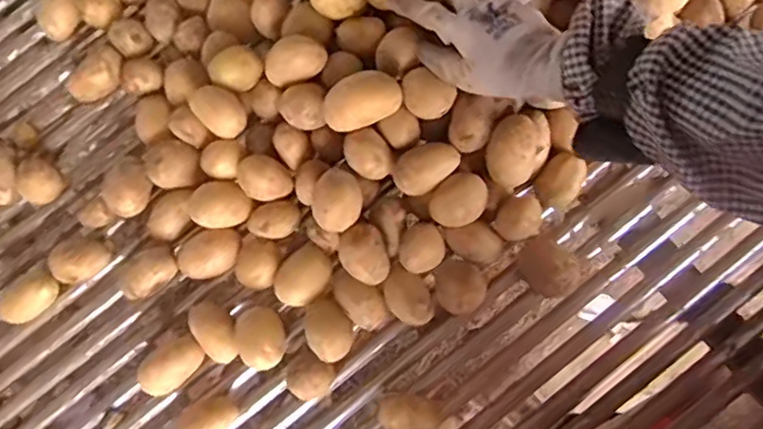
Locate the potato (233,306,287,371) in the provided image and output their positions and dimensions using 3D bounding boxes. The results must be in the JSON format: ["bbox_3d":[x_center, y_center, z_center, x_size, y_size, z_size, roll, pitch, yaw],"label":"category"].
[{"bbox_3d":[-0.119,0.123,0.618,0.043,0.046,0.061,-15,78,-2],"label":"potato"}]

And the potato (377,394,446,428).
[{"bbox_3d":[0.028,0.192,0.599,0.061,0.042,0.035,-1,78,1],"label":"potato"}]

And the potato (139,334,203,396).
[{"bbox_3d":[-0.209,0.152,0.620,0.066,0.034,0.040,-44,81,-8],"label":"potato"}]

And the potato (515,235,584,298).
[{"bbox_3d":[0.162,0.050,0.598,0.047,0.049,0.058,-31,79,-5],"label":"potato"}]

